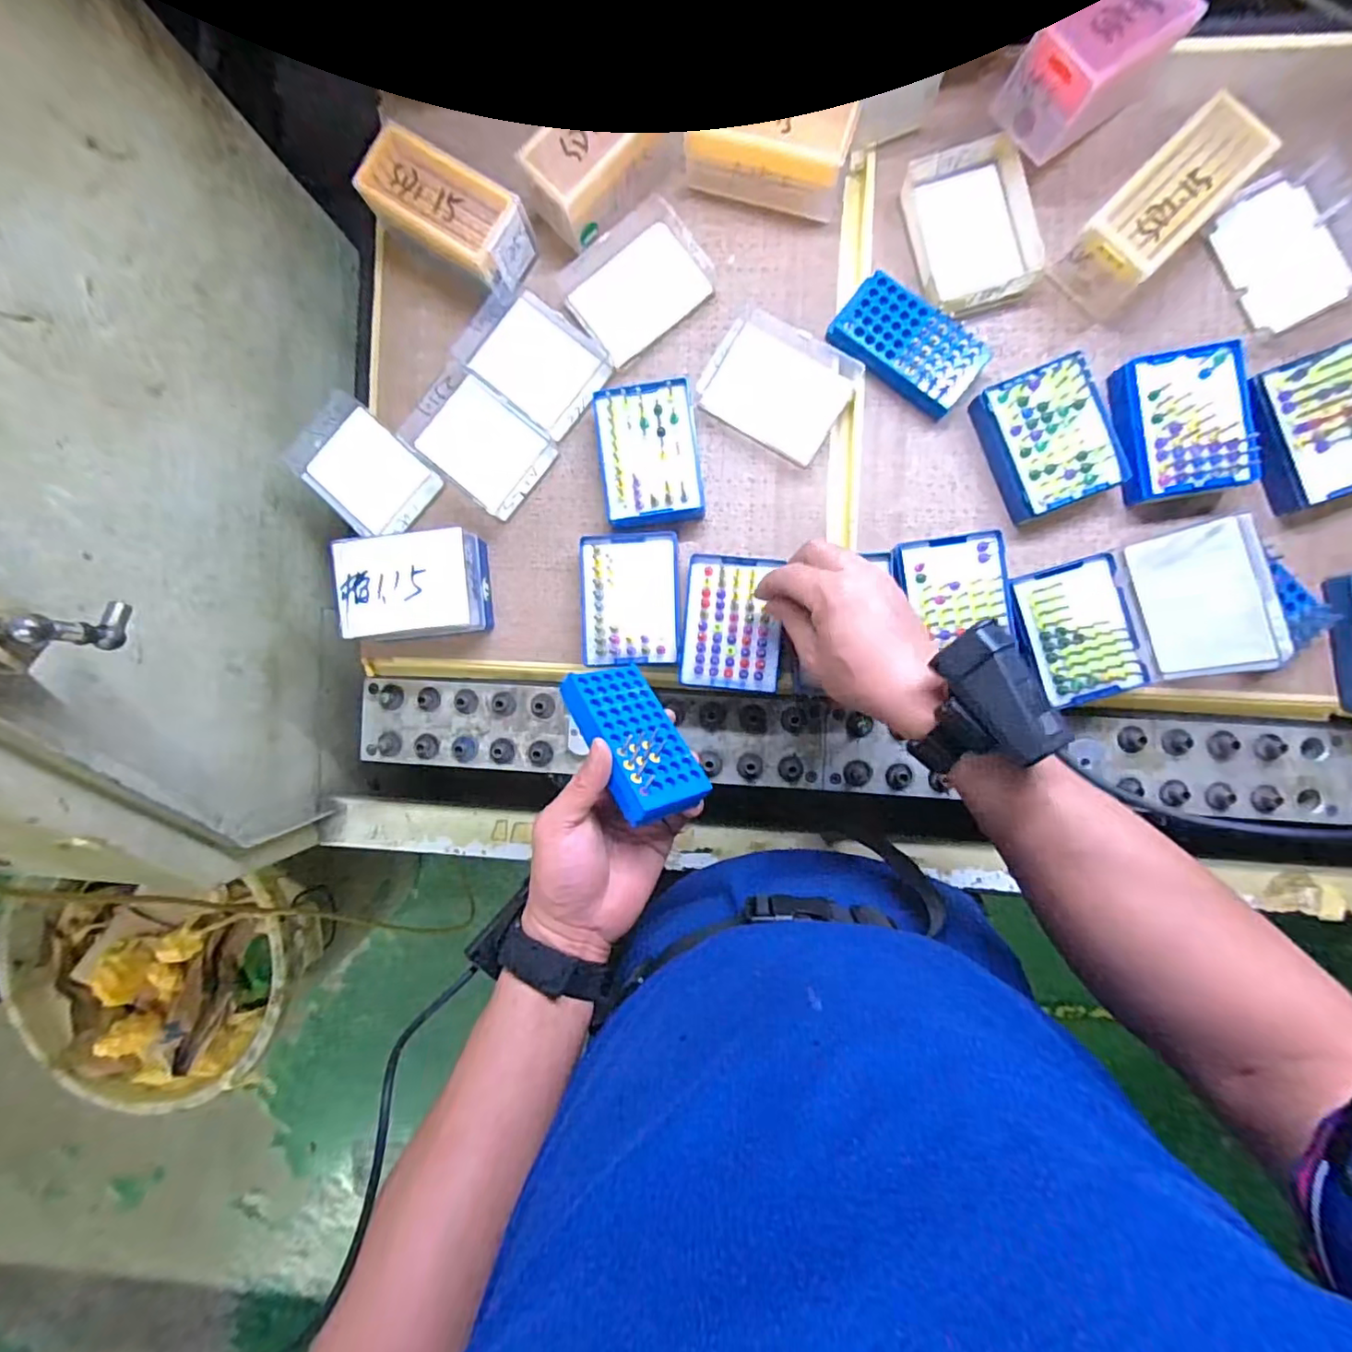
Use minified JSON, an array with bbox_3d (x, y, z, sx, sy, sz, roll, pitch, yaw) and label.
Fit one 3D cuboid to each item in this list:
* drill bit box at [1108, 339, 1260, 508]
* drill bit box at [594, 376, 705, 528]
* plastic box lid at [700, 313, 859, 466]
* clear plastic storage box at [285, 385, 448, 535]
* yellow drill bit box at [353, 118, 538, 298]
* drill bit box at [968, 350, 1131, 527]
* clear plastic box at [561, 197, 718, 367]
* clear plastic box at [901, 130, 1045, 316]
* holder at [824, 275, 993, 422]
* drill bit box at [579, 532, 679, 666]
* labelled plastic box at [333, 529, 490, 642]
[{"bbox_3d":[0.379,-0.189,0.428,0.088,0.034,0.109,-6,91,4],"label":"drill bit box"},{"bbox_3d":[-0.021,-0.176,0.462,0.077,0.029,0.105,-7,91,4],"label":"drill bit box"},{"bbox_3d":[0.083,-0.236,0.468,0.110,0.014,0.092,31,93,3],"label":"plastic box lid"},{"bbox_3d":[-0.266,-0.175,0.487,0.116,0.019,0.080,42,93,2],"label":"clear plastic storage box"},{"bbox_3d":[-0.180,-0.368,0.463,0.126,0.050,0.067,32,93,3],"label":"yellow drill bit box"},{"bbox_3d":[0.286,-0.181,0.439,0.082,0.027,0.103,-21,90,4],"label":"drill bit box"},{"bbox_3d":[-0.030,-0.320,0.470,0.110,0.019,0.084,-36,89,4],"label":"clear plastic box"},{"bbox_3d":[0.229,-0.350,0.451,0.084,0.027,0.117,-16,90,4],"label":"clear plastic box"},{"bbox_3d":[0.180,-0.258,0.450,0.112,0.033,0.055,40,93,2],"label":"holder"},{"bbox_3d":[-0.037,-0.062,0.472,0.078,0.028,0.106,-1,91,4],"label":"drill bit box"},{"bbox_3d":[-0.212,-0.071,0.474,0.106,0.056,0.081,-5,91,4],"label":"labelled plastic box"}]

